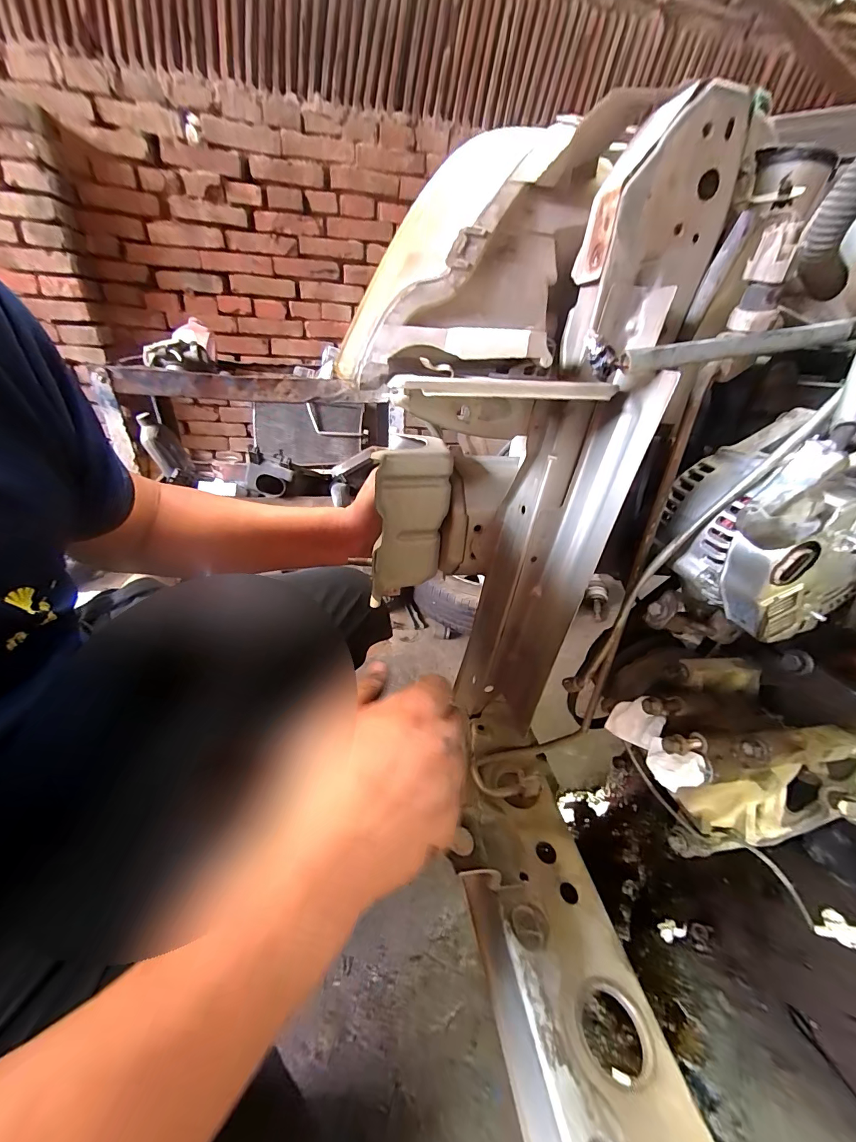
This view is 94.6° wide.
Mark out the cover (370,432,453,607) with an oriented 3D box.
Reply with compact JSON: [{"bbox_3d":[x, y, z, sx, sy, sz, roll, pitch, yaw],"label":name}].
[{"bbox_3d":[-0.015,-0.044,0.356,0.069,0.145,0.027,-2,25,-27],"label":"cover"}]

